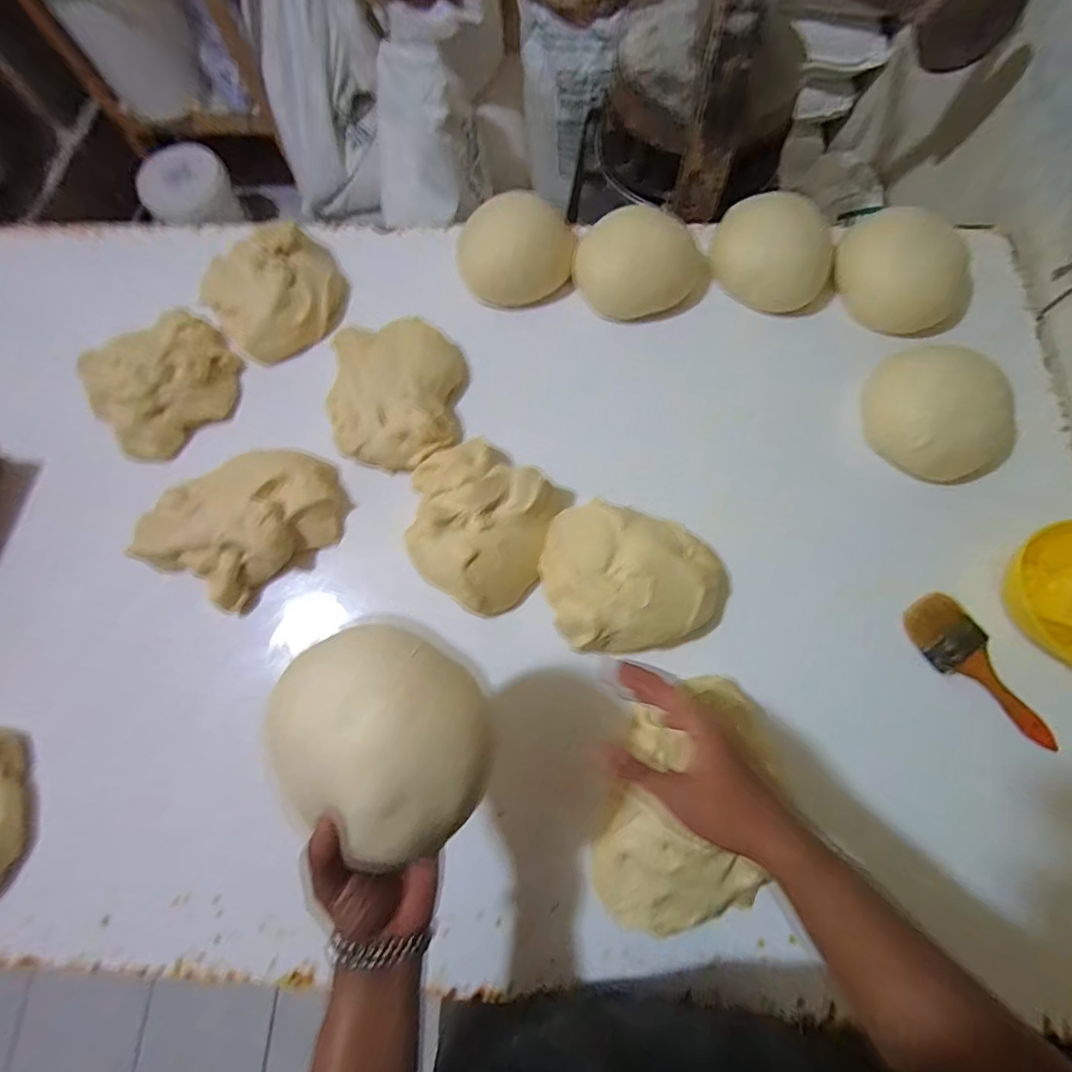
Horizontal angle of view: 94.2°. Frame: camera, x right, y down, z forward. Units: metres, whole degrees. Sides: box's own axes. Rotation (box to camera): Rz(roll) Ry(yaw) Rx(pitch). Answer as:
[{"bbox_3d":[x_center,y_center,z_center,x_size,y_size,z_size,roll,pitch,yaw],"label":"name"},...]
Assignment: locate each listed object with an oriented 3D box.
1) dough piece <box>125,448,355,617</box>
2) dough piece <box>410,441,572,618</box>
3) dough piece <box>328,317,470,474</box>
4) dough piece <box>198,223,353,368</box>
[{"bbox_3d":[-0.366,-0.016,0.614,0.248,0.059,0.166,-38,76,-10],"label":"dough piece"},{"bbox_3d":[-0.077,-0.023,0.600,0.198,0.064,0.193,28,75,9],"label":"dough piece"},{"bbox_3d":[-0.191,-0.196,0.667,0.182,0.053,0.215,2,73,2],"label":"dough piece"},{"bbox_3d":[-0.376,-0.361,0.712,0.181,0.073,0.174,0,73,1],"label":"dough piece"}]

